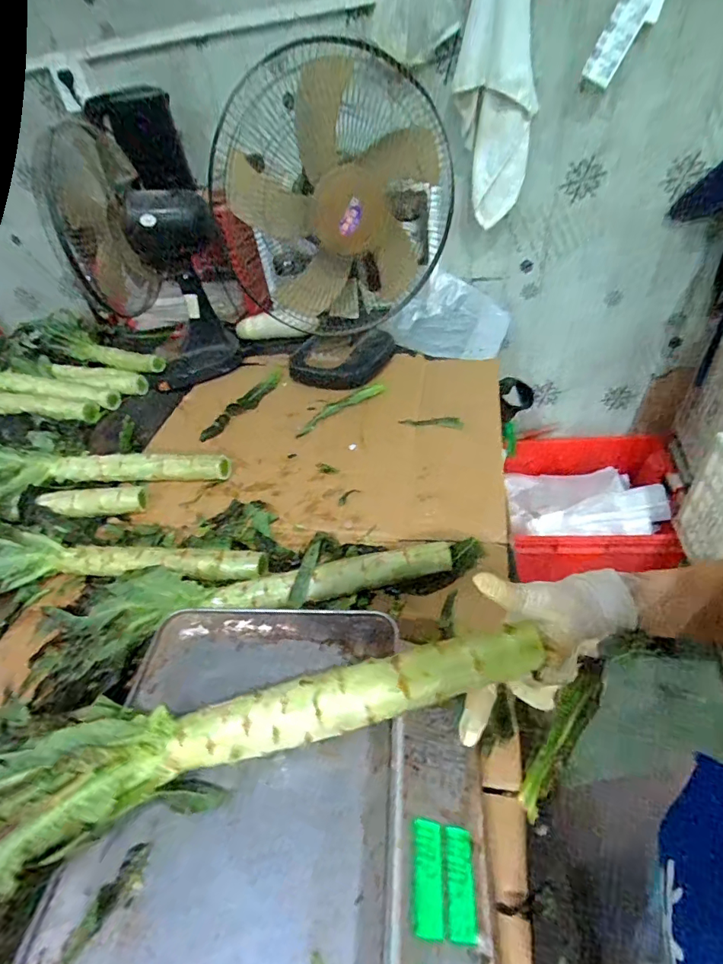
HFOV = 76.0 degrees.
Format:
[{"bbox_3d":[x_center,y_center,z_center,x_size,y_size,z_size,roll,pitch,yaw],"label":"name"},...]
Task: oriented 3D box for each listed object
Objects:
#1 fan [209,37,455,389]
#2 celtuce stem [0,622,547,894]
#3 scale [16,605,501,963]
[{"bbox_3d":[-0.044,-0.389,0.795,0.372,0.454,0.282,0,45,10],"label":"fan"},{"bbox_3d":[-0.100,0.200,0.343,0.462,0.057,0.114,-16,45,-7],"label":"celtuce stem"},{"bbox_3d":[-0.053,0.281,0.377,0.313,0.118,0.333,-2,44,8],"label":"scale"}]

